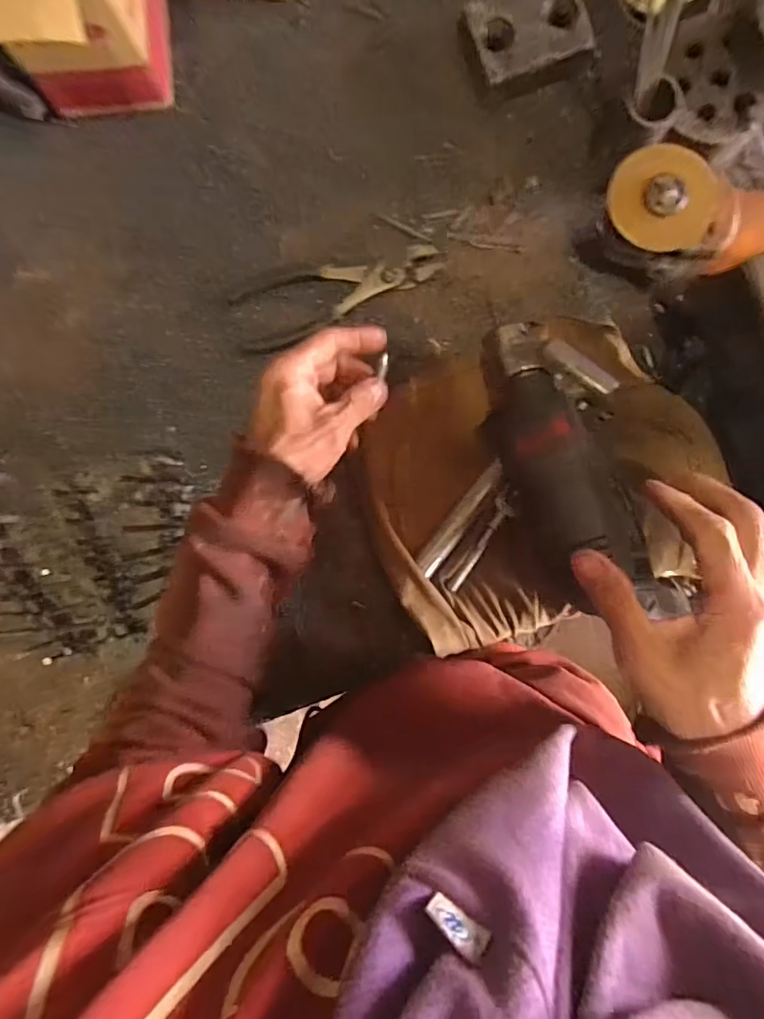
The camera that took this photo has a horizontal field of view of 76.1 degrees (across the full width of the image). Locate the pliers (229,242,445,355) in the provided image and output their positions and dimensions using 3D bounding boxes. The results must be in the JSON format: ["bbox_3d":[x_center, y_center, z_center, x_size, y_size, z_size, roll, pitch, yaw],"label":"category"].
[{"bbox_3d":[-0.041,-0.210,0.465,0.205,0.009,0.064,-18,90,1],"label":"pliers"}]

